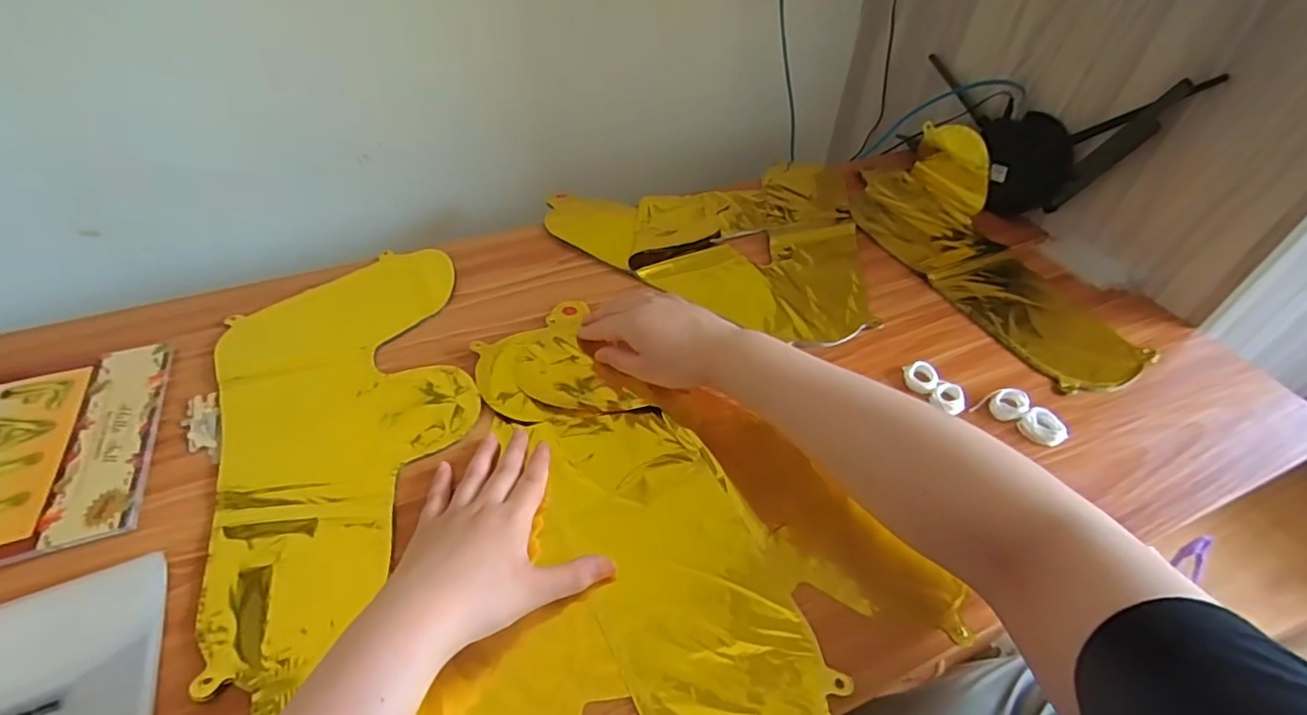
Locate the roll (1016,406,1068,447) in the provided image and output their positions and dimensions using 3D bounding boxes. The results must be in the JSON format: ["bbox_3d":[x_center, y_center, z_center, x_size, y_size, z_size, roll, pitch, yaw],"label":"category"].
[{"bbox_3d":[0.328,0.058,0.482,0.024,0.014,0.033,-31,56,-28],"label":"roll"}]

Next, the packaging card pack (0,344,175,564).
[{"bbox_3d":[-0.472,0.074,0.433,0.159,0.007,0.190,-17,50,-18],"label":"packaging card pack"}]

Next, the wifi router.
[{"bbox_3d":[0.421,-0.274,0.665,0.036,0.180,0.287,-18,50,-18],"label":"wifi router"}]

